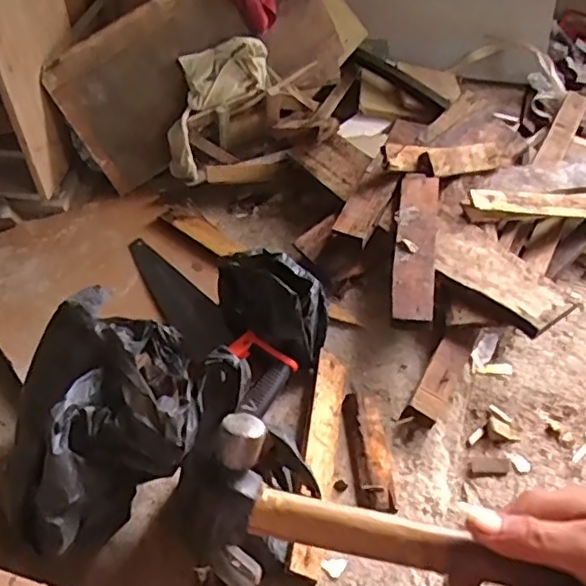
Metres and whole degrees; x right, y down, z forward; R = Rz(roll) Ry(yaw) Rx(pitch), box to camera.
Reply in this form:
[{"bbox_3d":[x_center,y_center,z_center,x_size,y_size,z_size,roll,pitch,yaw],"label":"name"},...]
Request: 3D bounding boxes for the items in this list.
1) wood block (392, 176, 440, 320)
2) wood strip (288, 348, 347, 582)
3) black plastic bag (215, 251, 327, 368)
[{"bbox_3d":[0.194,-0.085,0.963,0.062,0.017,0.308,7,48,6],"label":"wood block"},{"bbox_3d":[0.038,0.204,0.802,0.044,0.018,0.306,8,48,4],"label":"wood strip"},{"bbox_3d":[-0.028,0.000,0.917,0.195,0.104,0.121,24,52,20],"label":"black plastic bag"}]

